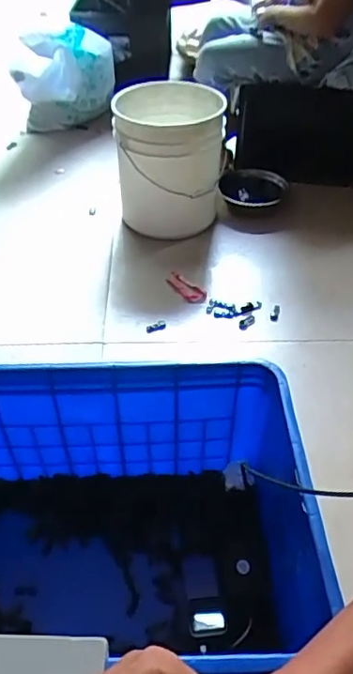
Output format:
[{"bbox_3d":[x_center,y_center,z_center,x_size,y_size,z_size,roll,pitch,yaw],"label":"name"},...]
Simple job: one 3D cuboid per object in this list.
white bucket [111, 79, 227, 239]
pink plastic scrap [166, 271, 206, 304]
[{"bbox_3d":[-0.021,-0.462,1.475,0.276,0.386,0.276,-1,44,-2],"label":"white bucket"},{"bbox_3d":[0.025,-0.130,1.403,0.057,0.012,0.128,-28,51,-27],"label":"pink plastic scrap"}]

